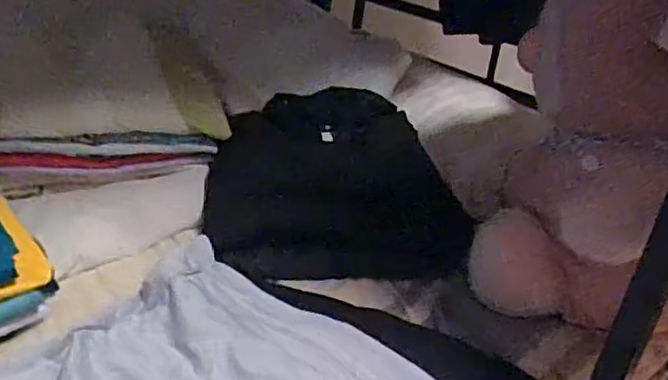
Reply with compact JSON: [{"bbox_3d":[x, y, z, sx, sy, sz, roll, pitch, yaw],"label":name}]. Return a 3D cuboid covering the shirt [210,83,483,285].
[{"bbox_3d":[-0.016,-0.020,0.830,0.297,0.092,0.370,1,28,-10],"label":"shirt"}]

